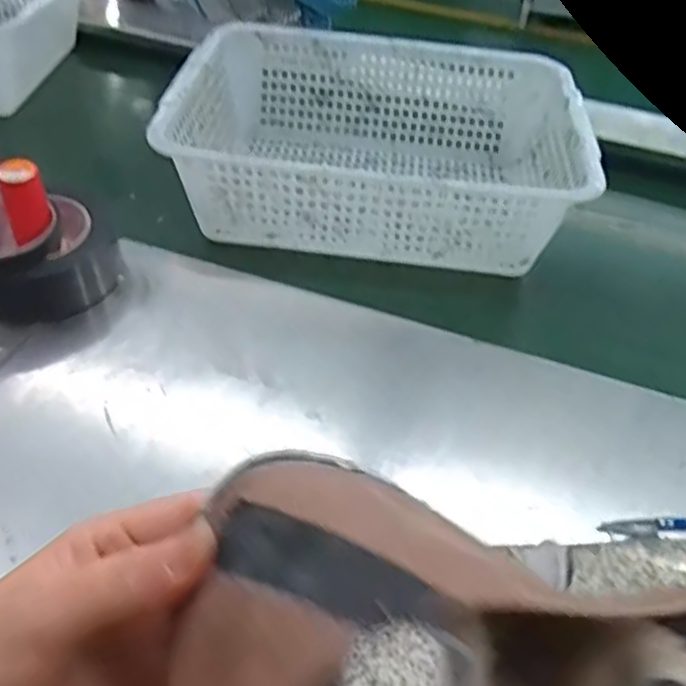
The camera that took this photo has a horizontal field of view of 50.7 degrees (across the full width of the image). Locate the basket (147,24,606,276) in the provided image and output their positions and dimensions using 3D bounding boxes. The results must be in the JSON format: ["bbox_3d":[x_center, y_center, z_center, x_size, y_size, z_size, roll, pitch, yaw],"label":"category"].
[{"bbox_3d":[0.035,-0.199,0.745,0.383,0.120,0.290,7,44,2],"label":"basket"}]

